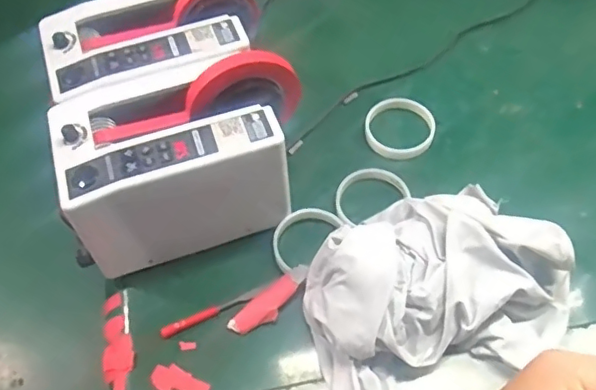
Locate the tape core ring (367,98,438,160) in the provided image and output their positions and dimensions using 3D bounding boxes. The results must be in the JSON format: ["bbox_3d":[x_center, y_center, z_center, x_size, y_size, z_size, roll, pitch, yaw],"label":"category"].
[{"bbox_3d":[0.124,-0.082,0.685,0.083,0.022,0.076,-2,59,3],"label":"tape core ring"}]

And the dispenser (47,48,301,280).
[{"bbox_3d":[-0.117,-0.037,0.584,0.254,0.162,0.148,-16,59,-6],"label":"dispenser"}]

